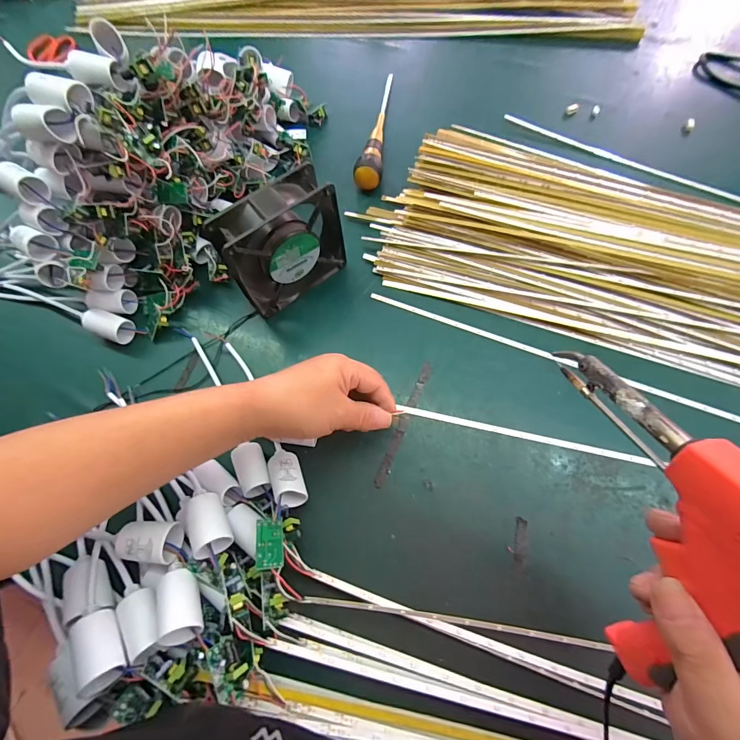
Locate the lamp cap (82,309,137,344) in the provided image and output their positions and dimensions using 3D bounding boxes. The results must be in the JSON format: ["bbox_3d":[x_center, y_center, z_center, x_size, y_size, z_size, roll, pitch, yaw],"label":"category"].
[{"bbox_3d":[-0.286,-0.050,0.403,0.045,0.028,0.031,26,71,12],"label":"lamp cap"}]

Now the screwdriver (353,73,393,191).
[{"bbox_3d":[0.014,-0.340,0.507,0.033,0.036,0.239,8,69,5],"label":"screwdriver"}]

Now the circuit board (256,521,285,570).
[{"bbox_3d":[-0.079,0.137,0.291,0.021,0.004,0.037,5,47,-20],"label":"circuit board"}]

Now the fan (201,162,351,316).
[{"bbox_3d":[-0.088,-0.125,0.379,0.124,0.120,0.047,-34,71,-11],"label":"fan"}]

